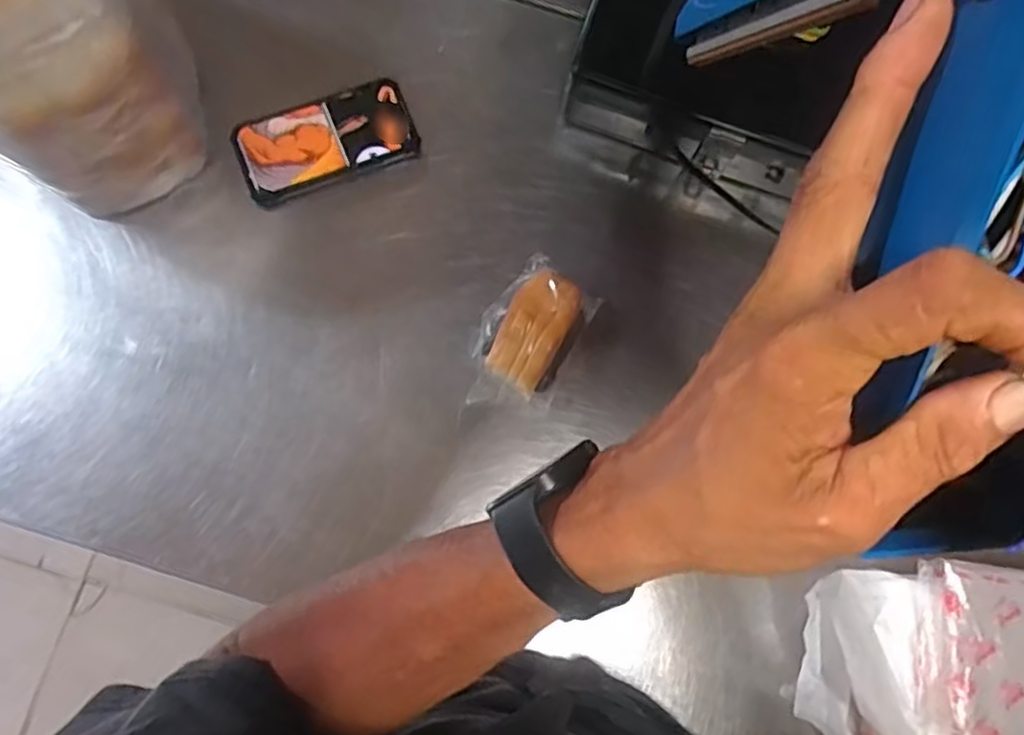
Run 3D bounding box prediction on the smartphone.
[{"bbox_3d":[-0.171,-0.212,0.632,0.160,0.016,0.082,-20,84,-8],"label":"smartphone"}]

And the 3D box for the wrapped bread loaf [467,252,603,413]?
[{"bbox_3d":[0.015,-0.026,0.600,0.083,0.031,0.133,27,78,2],"label":"wrapped bread loaf"}]

